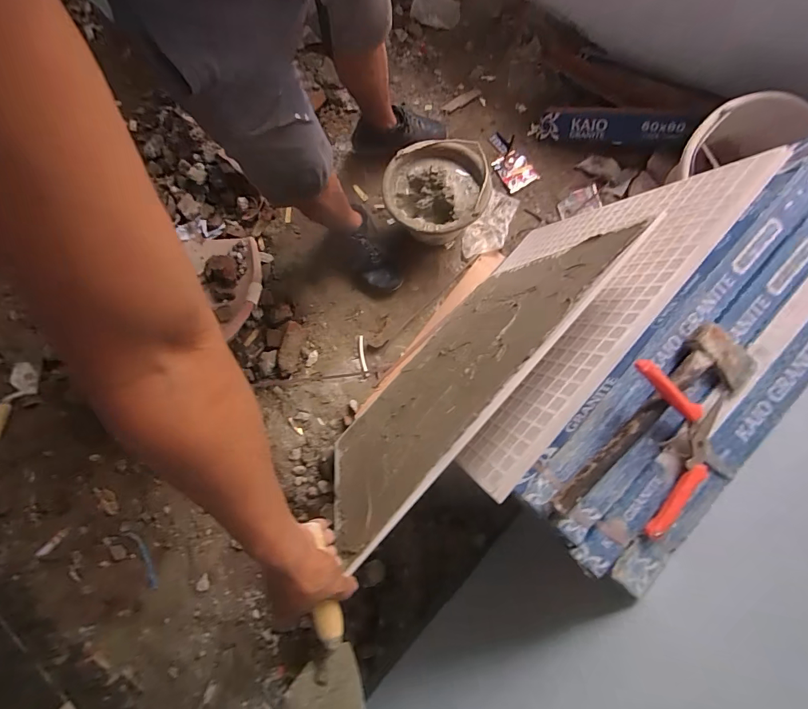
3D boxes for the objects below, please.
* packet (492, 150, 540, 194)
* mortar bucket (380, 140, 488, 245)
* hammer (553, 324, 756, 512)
[{"bbox_3d":[0.311,-0.519,1.126,0.083,0.011,0.113,-32,81,12],"label":"packet"},{"bbox_3d":[0.078,-0.401,1.042,0.246,0.165,0.252,0,80,3],"label":"mortar bucket"},{"bbox_3d":[0.284,0.086,0.449,0.081,0.039,0.277,42,85,8],"label":"hammer"}]

